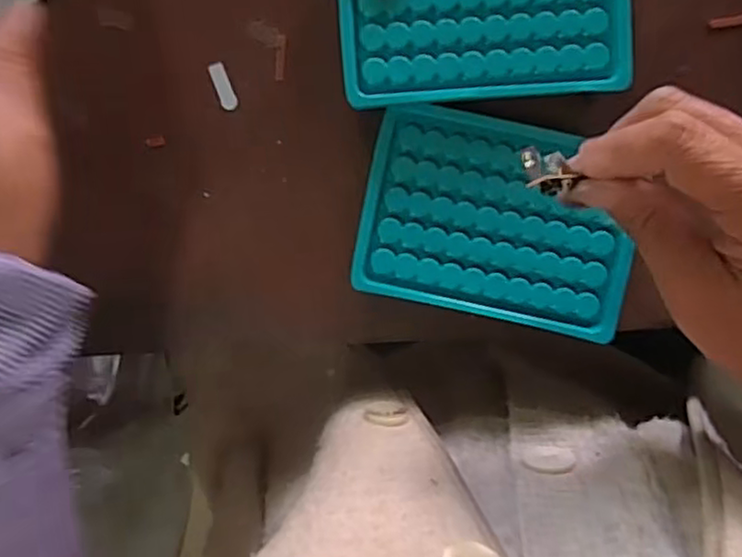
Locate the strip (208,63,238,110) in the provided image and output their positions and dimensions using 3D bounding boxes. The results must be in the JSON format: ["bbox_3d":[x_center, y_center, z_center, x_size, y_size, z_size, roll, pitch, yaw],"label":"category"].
[{"bbox_3d":[-0.075,-0.097,0.344,0.008,0.004,0.024,-20,92,3],"label":"strip"}]

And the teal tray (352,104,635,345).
[{"bbox_3d":[0.065,-0.028,0.341,0.131,0.008,0.097,13,94,1],"label":"teal tray"}]

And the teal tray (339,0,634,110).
[{"bbox_3d":[0.053,-0.134,0.327,0.132,0.026,0.097,-4,93,2],"label":"teal tray"}]

